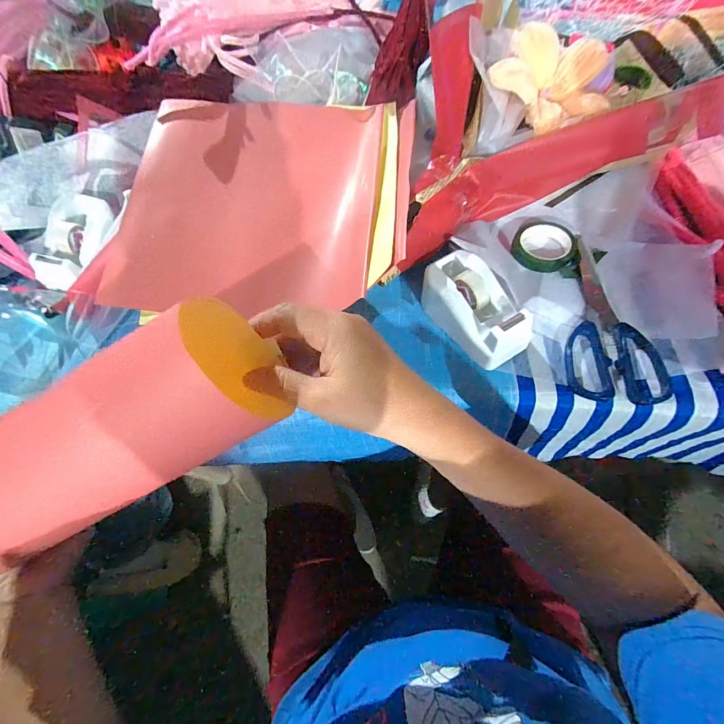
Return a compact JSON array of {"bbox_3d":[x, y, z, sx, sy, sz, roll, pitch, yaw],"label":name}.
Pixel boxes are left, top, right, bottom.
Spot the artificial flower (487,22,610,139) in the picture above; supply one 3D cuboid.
[{"bbox_3d":[0.168,-0.250,0.314,0.097,0.035,0.100,-2,64,3],"label":"artificial flower"}]

